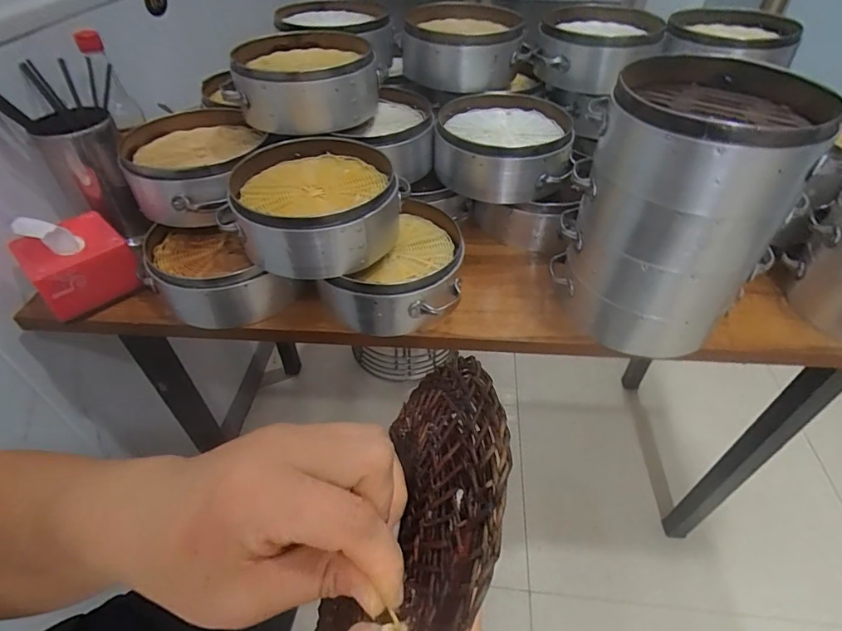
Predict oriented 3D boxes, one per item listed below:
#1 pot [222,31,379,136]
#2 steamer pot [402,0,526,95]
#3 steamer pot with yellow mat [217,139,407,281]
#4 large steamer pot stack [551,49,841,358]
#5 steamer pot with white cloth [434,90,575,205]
[{"bbox_3d":[-0.152,-0.323,0.625,0.185,0.077,0.180,-4,45,-4],"label":"pot"},{"bbox_3d":[0.067,-0.434,0.758,0.183,0.079,0.196,3,45,3],"label":"steamer pot"},{"bbox_3d":[-0.124,-0.135,0.544,0.193,0.070,0.183,0,45,0],"label":"steamer pot with yellow mat"},{"bbox_3d":[0.279,-0.122,0.523,0.191,0.253,0.200,22,49,20],"label":"large steamer pot stack"},{"bbox_3d":[0.118,-0.249,0.678,0.185,0.076,0.196,8,45,8],"label":"steamer pot with white cloth"}]

